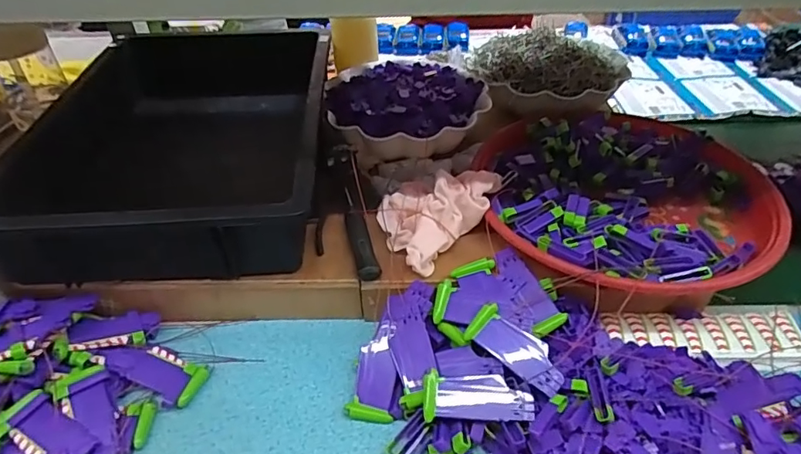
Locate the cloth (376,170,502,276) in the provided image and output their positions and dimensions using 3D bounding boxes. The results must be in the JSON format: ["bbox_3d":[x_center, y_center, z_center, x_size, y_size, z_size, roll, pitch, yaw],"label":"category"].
[{"bbox_3d":[0.034,-0.021,0.541,0.094,0.055,0.134,31,50,33],"label":"cloth"}]

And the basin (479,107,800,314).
[{"bbox_3d":[0.243,-0.025,0.576,0.300,0.077,0.300,-2,40,-1],"label":"basin"}]

